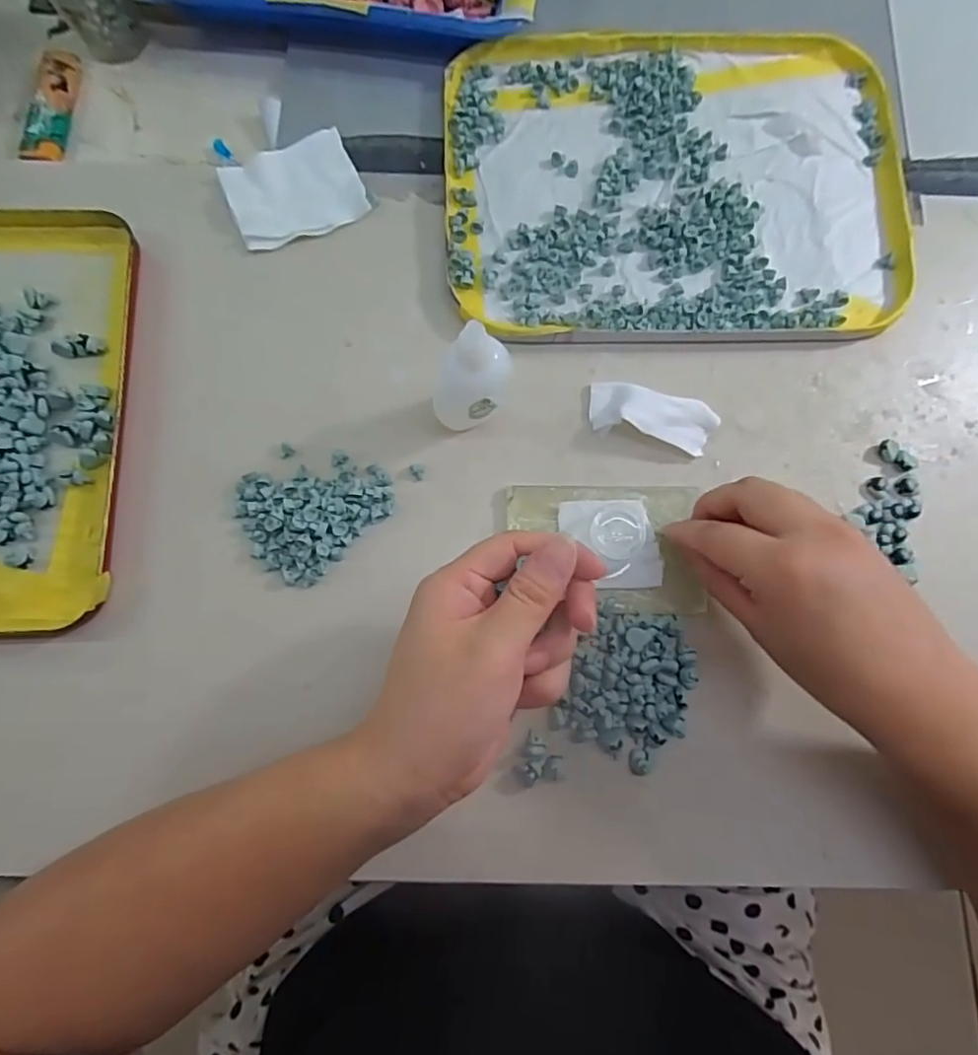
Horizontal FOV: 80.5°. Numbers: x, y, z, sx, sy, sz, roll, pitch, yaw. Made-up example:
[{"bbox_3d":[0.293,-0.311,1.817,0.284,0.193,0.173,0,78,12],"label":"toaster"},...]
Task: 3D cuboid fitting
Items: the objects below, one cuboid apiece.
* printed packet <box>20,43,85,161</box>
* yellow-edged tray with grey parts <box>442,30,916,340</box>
[{"bbox_3d":[-0.273,-0.265,0.364,0.021,0.016,0.080,6,80,0],"label":"printed packet"},{"bbox_3d":[0.112,-0.211,0.355,0.272,0.011,0.207,-3,80,-2],"label":"yellow-edged tray with grey parts"}]

